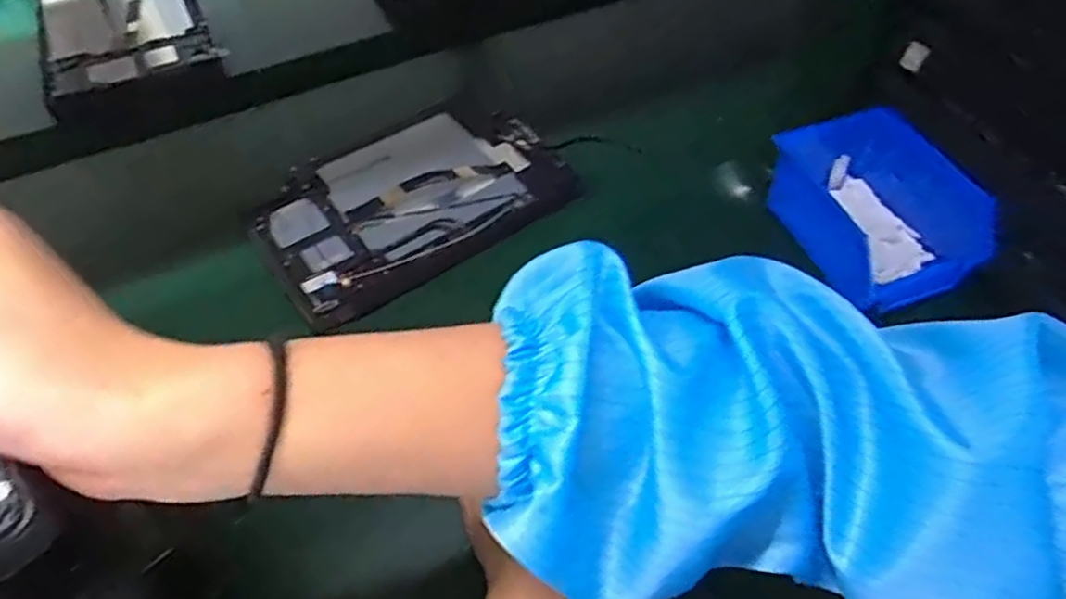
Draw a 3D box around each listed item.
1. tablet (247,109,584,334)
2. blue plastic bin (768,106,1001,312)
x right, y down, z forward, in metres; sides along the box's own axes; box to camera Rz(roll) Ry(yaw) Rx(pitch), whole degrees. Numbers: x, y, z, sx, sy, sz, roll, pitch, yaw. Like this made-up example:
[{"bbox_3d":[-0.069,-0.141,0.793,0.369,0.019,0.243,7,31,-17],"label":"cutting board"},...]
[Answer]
[{"bbox_3d":[-0.098,-0.085,0.571,0.237,0.019,0.160,-28,59,-21],"label":"tablet"},{"bbox_3d":[0.250,-0.072,0.539,0.105,0.074,0.173,-26,58,-20],"label":"blue plastic bin"}]

